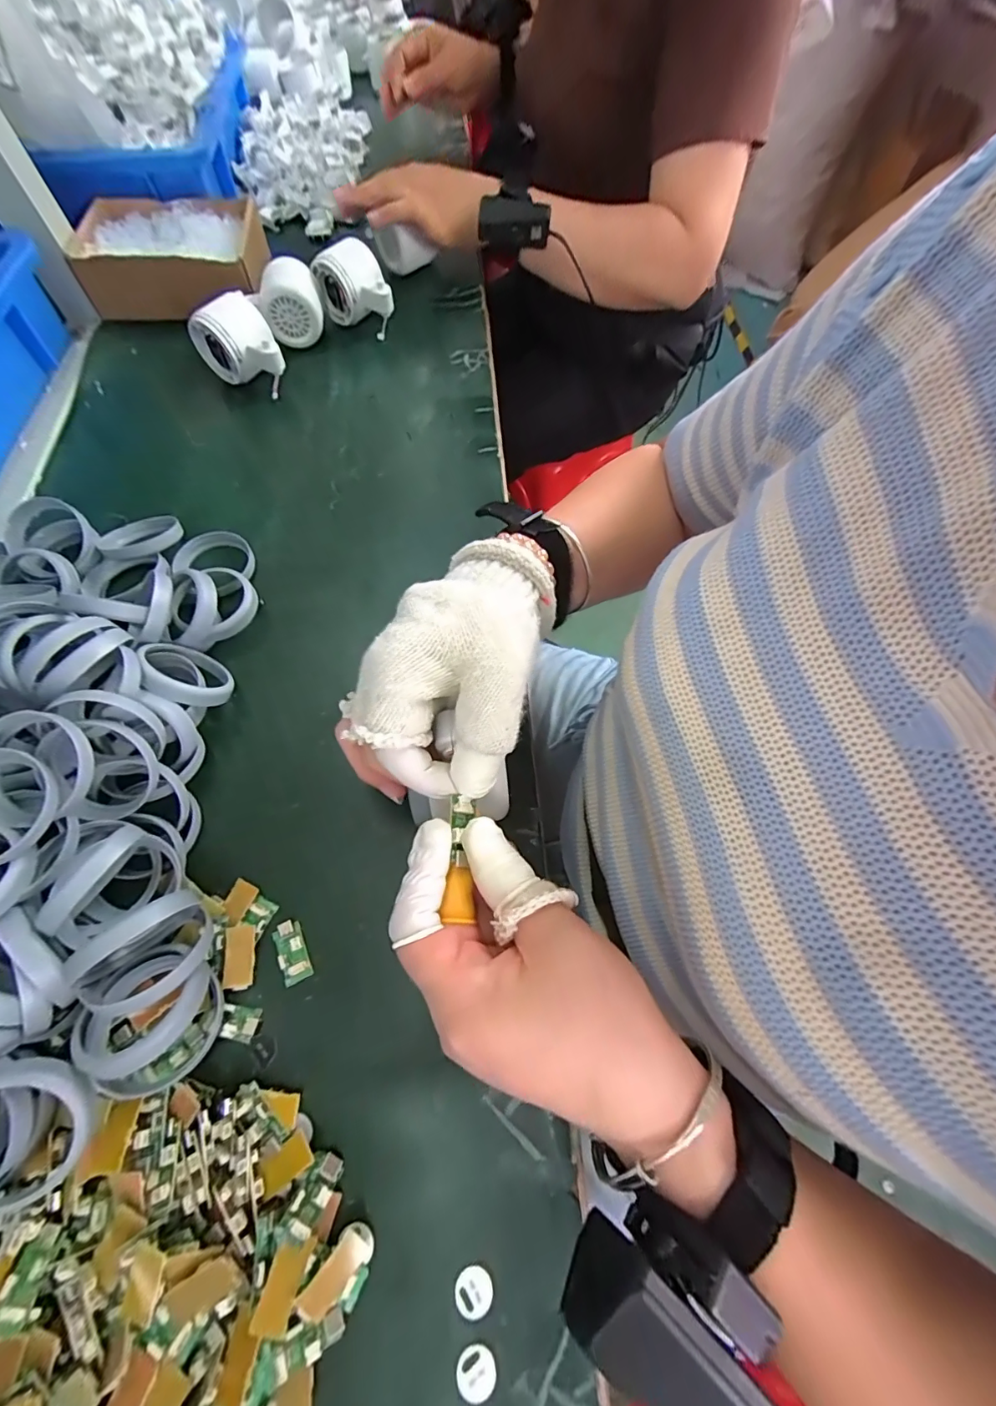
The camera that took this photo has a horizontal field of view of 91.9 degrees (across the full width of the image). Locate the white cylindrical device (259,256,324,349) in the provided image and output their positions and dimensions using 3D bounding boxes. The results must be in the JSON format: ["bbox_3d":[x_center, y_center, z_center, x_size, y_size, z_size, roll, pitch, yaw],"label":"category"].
[{"bbox_3d":[-0.204,-0.394,0.478,0.056,0.050,0.057,0,66,0],"label":"white cylindrical device"}]

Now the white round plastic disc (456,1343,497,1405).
[{"bbox_3d":[-0.010,0.296,0.212,0.017,0.004,0.016,0,66,0],"label":"white round plastic disc"}]

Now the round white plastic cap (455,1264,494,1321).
[{"bbox_3d":[-0.011,0.273,0.222,0.017,0.004,0.017,0,66,0],"label":"round white plastic cap"}]

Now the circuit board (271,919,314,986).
[{"bbox_3d":[-0.119,0.142,0.276,0.016,0.004,0.032,-24,68,-10],"label":"circuit board"}]

